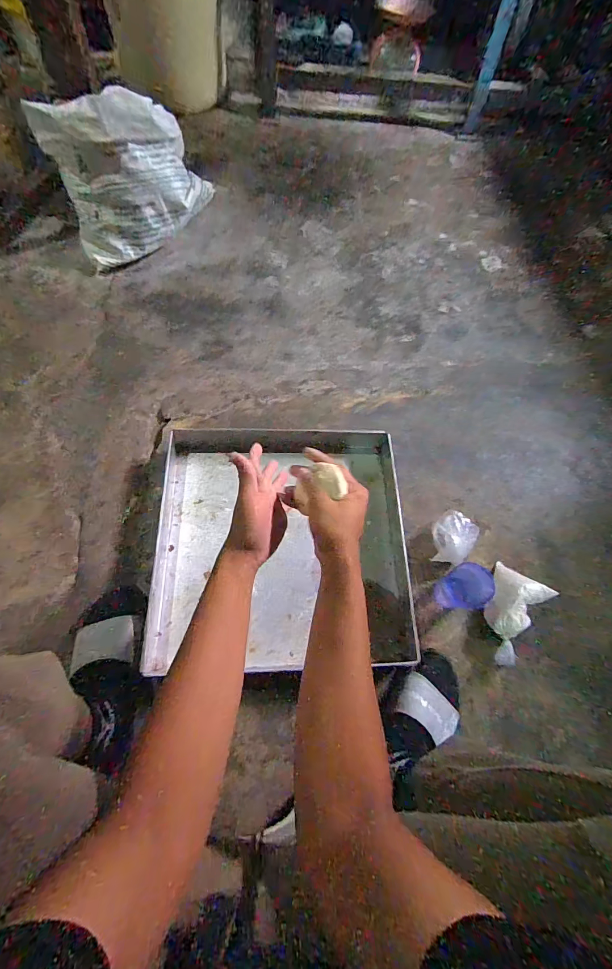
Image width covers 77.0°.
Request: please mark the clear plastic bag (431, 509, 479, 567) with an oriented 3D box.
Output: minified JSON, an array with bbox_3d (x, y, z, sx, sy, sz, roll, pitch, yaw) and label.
[{"bbox_3d":[0.287,0.107,0.757,0.077,0.056,0.101,34,68,11],"label":"clear plastic bag"}]

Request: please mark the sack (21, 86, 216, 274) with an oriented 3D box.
[{"bbox_3d":[-0.399,-0.735,0.936,0.372,0.295,0.172,-28,72,-16],"label":"sack"}]

